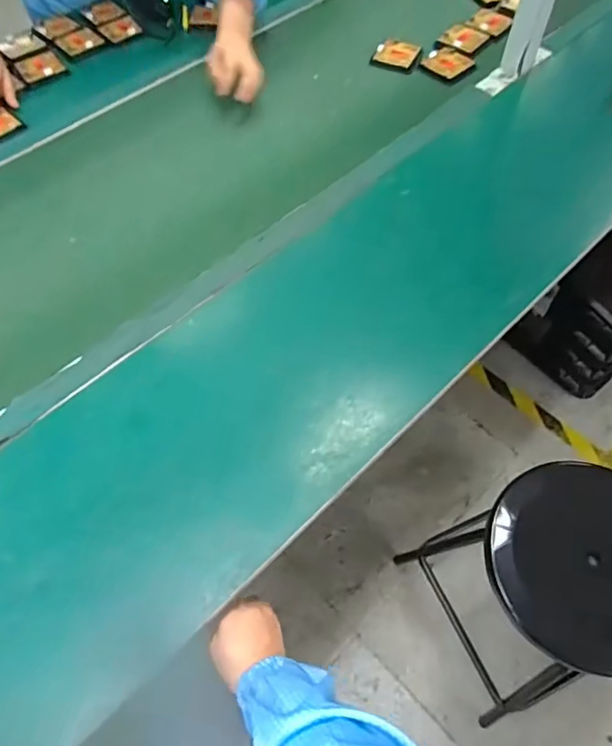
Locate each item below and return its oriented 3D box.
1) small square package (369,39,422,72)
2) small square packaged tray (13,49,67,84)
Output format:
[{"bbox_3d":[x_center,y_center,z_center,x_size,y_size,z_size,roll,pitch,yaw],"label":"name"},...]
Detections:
[{"bbox_3d":[0.167,-0.587,1.001,0.079,0.006,0.079,21,61,13],"label":"small square package"},{"bbox_3d":[-0.483,-0.555,0.984,0.079,0.012,0.070,-33,64,-18],"label":"small square packaged tray"}]

